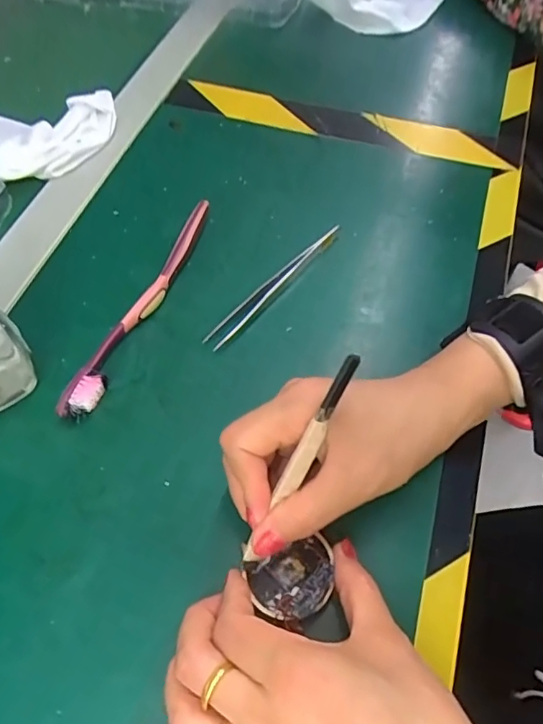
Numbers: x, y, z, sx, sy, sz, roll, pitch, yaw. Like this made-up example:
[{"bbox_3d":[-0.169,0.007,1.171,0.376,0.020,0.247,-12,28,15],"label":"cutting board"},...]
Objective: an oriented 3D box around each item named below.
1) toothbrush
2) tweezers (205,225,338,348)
[{"bbox_3d":[-0.079,-0.040,0.351,0.017,0.014,0.178,20,60,12],"label":"toothbrush"},{"bbox_3d":[0.005,-0.051,0.358,0.010,0.012,0.125,39,66,21],"label":"tweezers"}]

